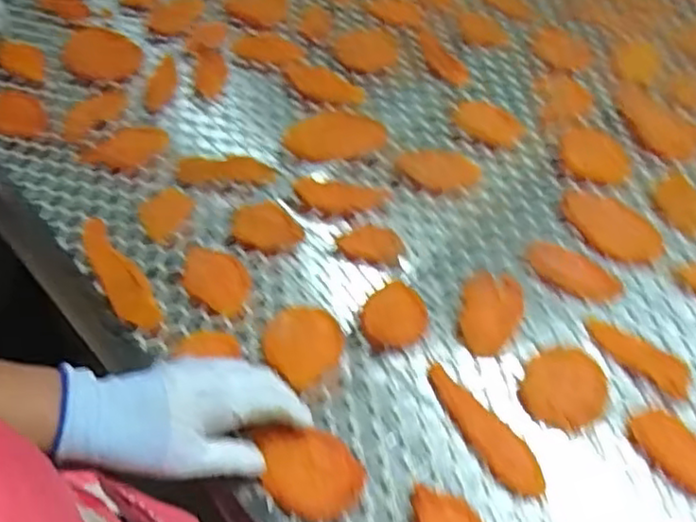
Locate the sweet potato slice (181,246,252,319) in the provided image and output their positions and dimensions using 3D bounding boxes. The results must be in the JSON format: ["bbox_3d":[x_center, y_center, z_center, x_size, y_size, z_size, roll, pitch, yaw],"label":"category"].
[{"bbox_3d":[-0.118,0.015,0.596,0.068,0.011,0.049,29,64,21],"label":"sweet potato slice"}]

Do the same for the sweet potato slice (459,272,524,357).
[{"bbox_3d":[0.122,0.041,0.566,0.050,0.014,0.074,6,58,9],"label":"sweet potato slice"}]

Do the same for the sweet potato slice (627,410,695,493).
[{"bbox_3d":[0.258,0.151,0.492,0.102,0.005,0.041,38,68,25],"label":"sweet potato slice"}]

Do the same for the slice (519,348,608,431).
[{"bbox_3d":[0.172,0.098,0.524,0.061,0.018,0.067,-2,58,3],"label":"slice"}]

